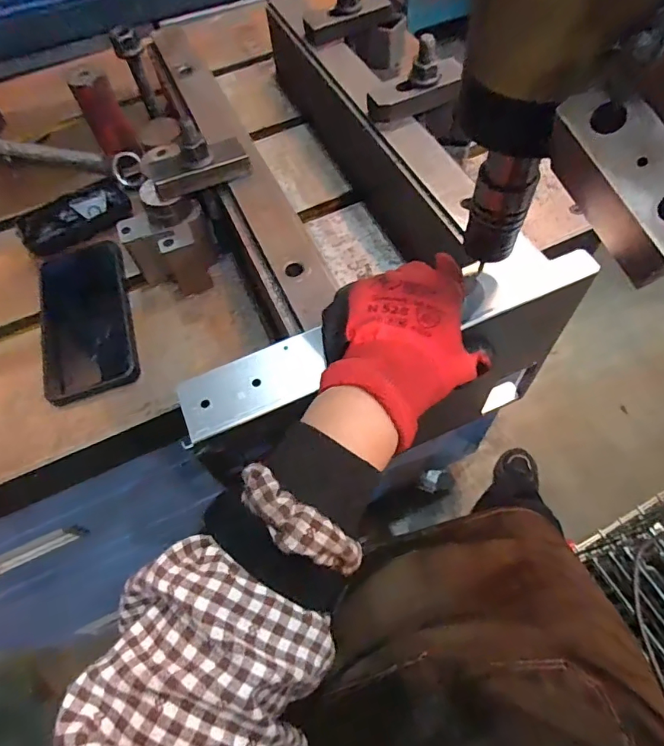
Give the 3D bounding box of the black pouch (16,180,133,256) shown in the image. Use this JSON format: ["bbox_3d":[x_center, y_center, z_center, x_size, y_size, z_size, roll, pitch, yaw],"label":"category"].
[{"bbox_3d":[-0.269,-0.166,0.496,0.111,0.025,0.045,-34,64,-14],"label":"black pouch"}]

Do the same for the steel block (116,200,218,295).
[{"bbox_3d":[-0.145,-0.112,0.437,0.076,0.062,0.065,-21,62,-7],"label":"steel block"}]

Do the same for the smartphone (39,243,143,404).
[{"bbox_3d":[-0.234,-0.059,0.443,0.080,0.009,0.175,-19,61,-6],"label":"smartphone"}]

